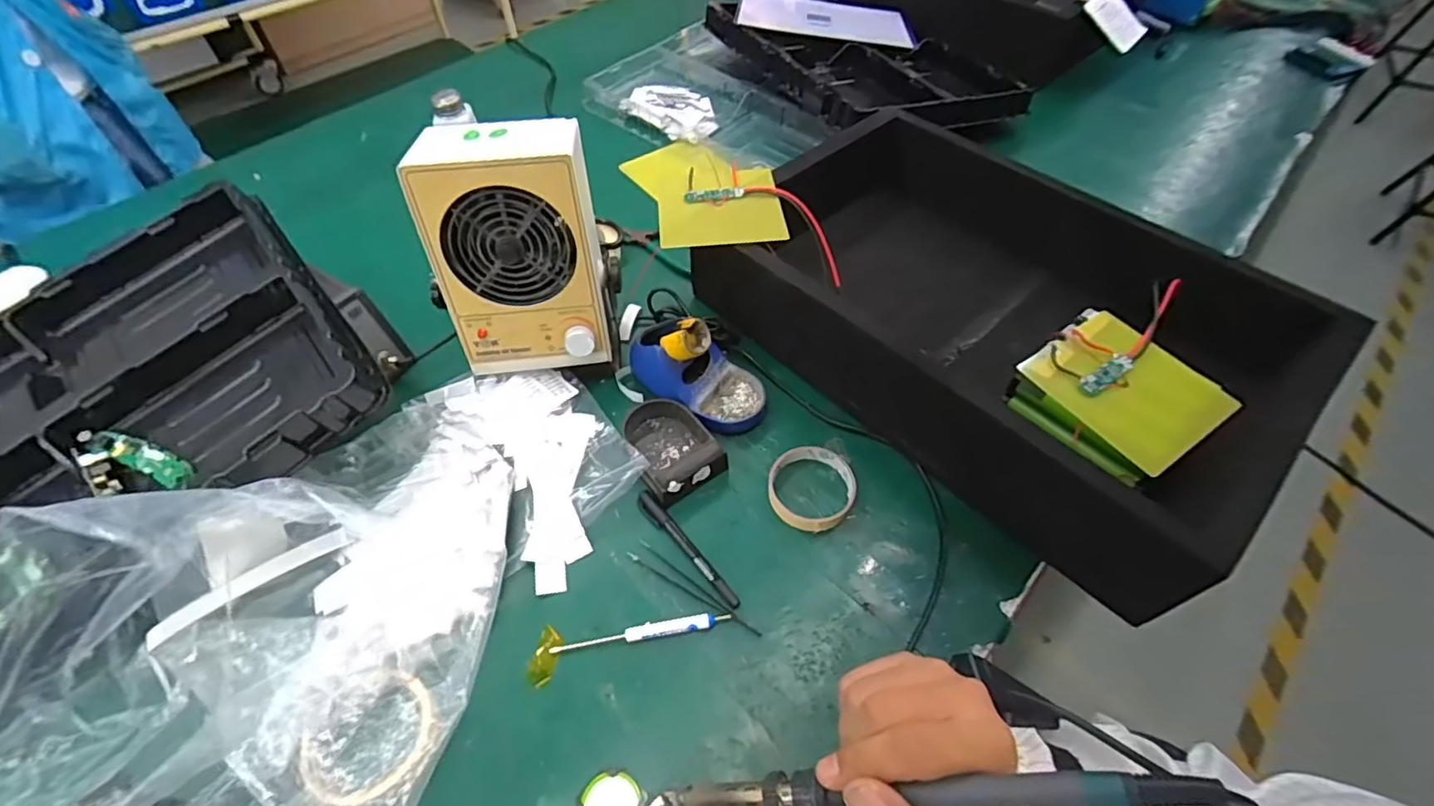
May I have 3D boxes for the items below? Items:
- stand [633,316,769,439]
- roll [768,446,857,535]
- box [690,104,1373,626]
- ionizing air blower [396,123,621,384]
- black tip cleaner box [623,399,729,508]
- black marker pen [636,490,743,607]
[{"bbox_3d":[-0.017,-0.040,0.630,0.148,0.081,0.082,35,61,23],"label":"stand"},{"bbox_3d":[0.090,0.081,0.582,0.081,0.019,0.085,0,54,0],"label":"roll"},{"bbox_3d":[0.284,-0.103,0.656,0.353,0.131,0.553,-37,62,-24],"label":"box"},{"bbox_3d":[-0.180,-0.132,0.592,0.150,0.240,0.125,-1,54,-1],"label":"ionizing air blower"},{"bbox_3d":[-0.049,0.039,0.602,0.078,0.030,0.113,-29,59,-20],"label":"black tip cleaner box"},{"bbox_3d":[-0.028,0.129,0.546,0.016,0.009,0.137,-35,61,-23],"label":"black marker pen"}]

